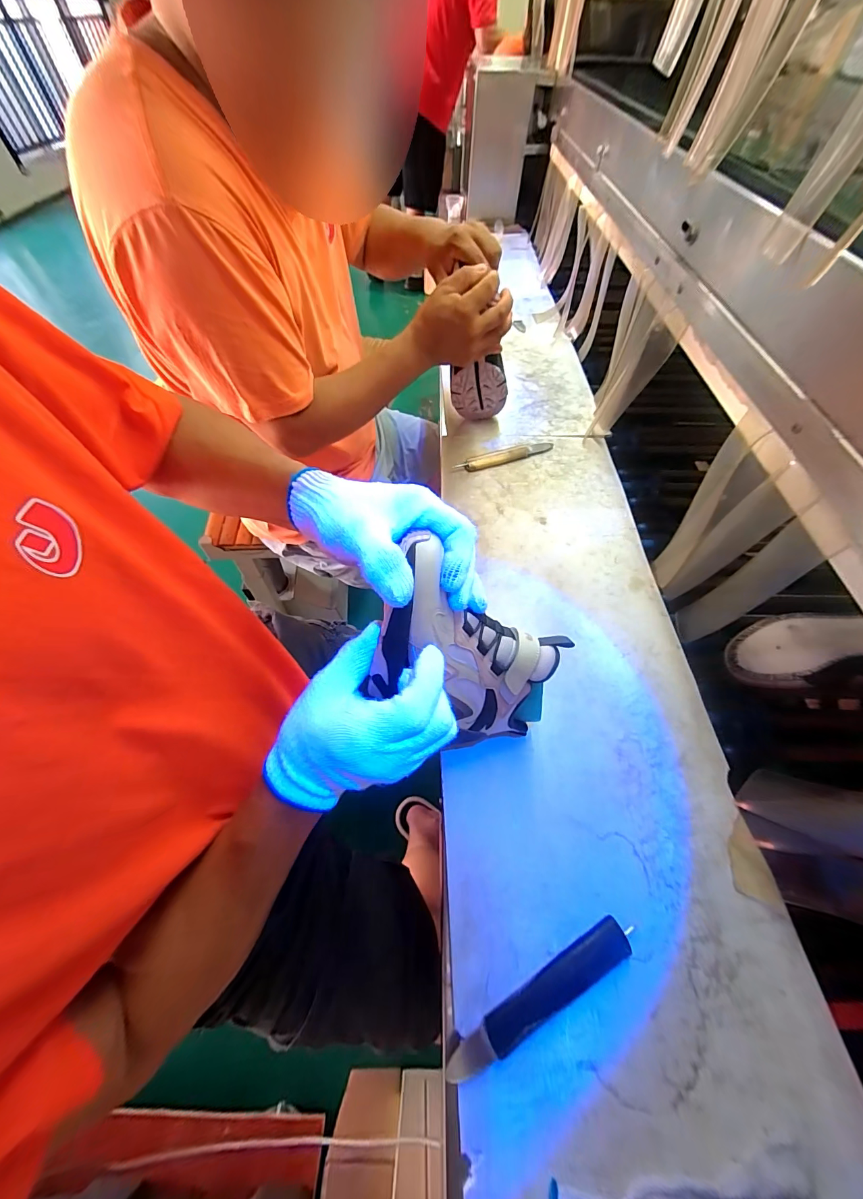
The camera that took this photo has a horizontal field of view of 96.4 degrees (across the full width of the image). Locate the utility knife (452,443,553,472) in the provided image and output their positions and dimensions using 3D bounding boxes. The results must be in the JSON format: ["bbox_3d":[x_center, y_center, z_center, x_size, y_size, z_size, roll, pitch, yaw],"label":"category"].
[{"bbox_3d":[0.129,-0.247,0.664,0.183,0.015,0.029,-16,59,-11],"label":"utility knife"}]

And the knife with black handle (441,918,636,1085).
[{"bbox_3d":[0.088,0.314,0.305,0.166,0.013,0.025,-24,61,-15],"label":"knife with black handle"}]

